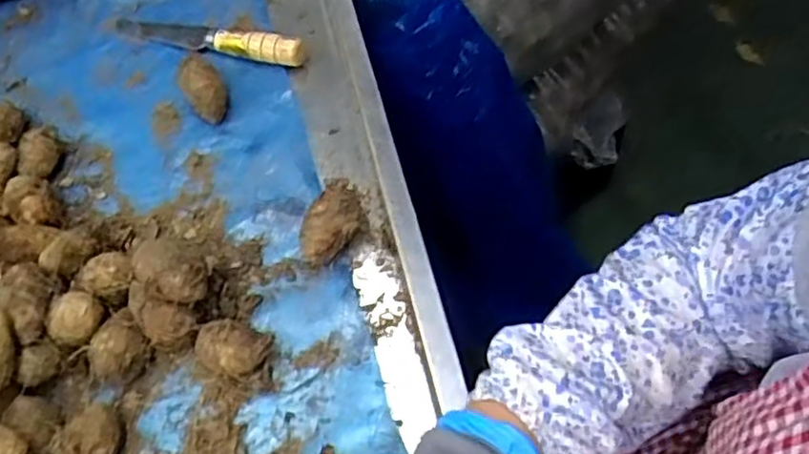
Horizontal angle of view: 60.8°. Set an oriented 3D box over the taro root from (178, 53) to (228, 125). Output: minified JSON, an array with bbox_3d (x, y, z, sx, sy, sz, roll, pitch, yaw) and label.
[{"bbox_3d":[-0.172,-0.121,0.589,0.031,0.034,0.055,-25,61,-11],"label":"taro root"}]

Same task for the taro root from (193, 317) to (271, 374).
[{"bbox_3d":[-0.118,0.083,0.470,0.050,0.031,0.033,14,61,12],"label":"taro root"}]

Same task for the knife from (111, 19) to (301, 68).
[{"bbox_3d":[-0.184,-0.181,0.631,0.202,0.025,0.027,15,61,12],"label":"knife"}]

